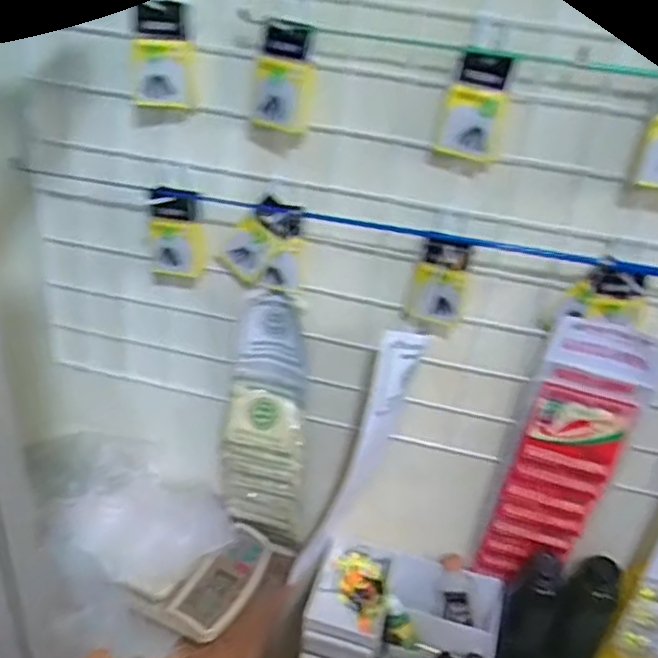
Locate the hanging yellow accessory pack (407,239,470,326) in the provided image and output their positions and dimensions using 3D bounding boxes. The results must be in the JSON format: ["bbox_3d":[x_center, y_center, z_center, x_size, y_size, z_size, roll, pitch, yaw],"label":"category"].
[{"bbox_3d":[0.112,-0.046,0.706,0.055,0.098,0.036,11,29,7],"label":"hanging yellow accessory pack"}]

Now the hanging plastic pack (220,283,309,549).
[{"bbox_3d":[-0.077,0.117,0.834,0.100,0.335,0.067,4,29,-6],"label":"hanging plastic pack"}]

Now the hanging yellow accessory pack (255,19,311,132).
[{"bbox_3d":[-0.041,-0.230,0.640,0.050,0.092,0.016,9,29,4],"label":"hanging yellow accessory pack"}]

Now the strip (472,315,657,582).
[{"bbox_3d":[0.262,0.151,0.779,0.116,0.354,0.019,15,30,13],"label":"strip"}]

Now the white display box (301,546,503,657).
[{"bbox_3d":[0.091,0.370,0.873,0.231,0.104,0.134,12,29,8],"label":"white display box"}]

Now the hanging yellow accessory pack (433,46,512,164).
[{"bbox_3d":[0.134,-0.205,0.638,0.054,0.091,0.017,16,30,15],"label":"hanging yellow accessory pack"}]

